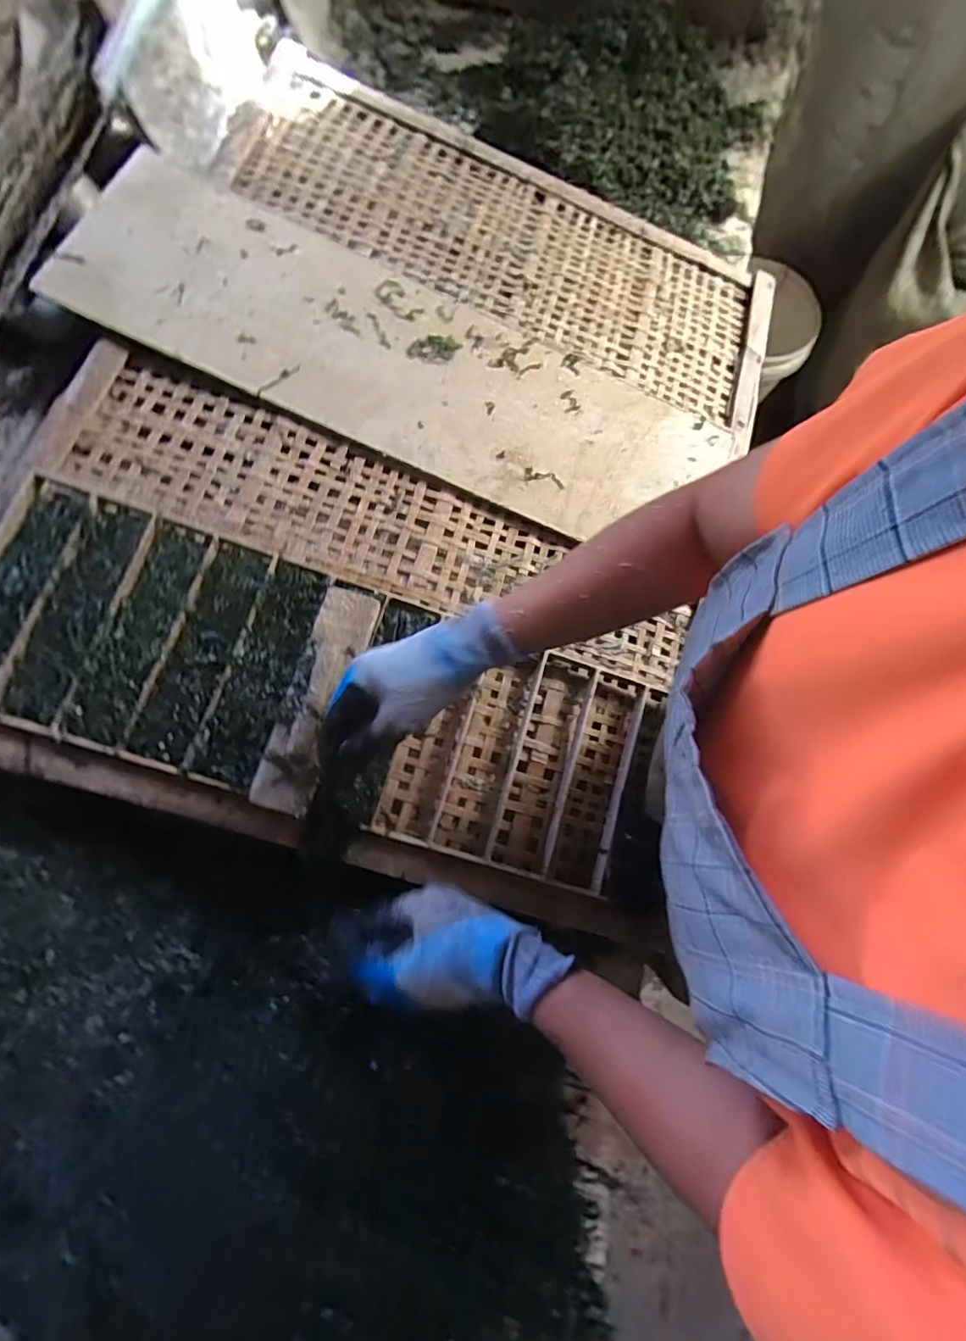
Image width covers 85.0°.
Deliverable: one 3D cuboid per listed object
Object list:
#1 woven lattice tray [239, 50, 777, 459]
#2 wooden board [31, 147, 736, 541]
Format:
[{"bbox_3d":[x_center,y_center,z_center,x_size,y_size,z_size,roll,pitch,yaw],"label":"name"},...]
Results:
[{"bbox_3d":[0.059,-0.587,0.728,0.762,0.044,0.343,20,74,-9],"label":"woven lattice tray"},{"bbox_3d":[-0.081,-0.361,0.627,0.754,0.013,0.233,22,75,-6],"label":"wooden board"}]

